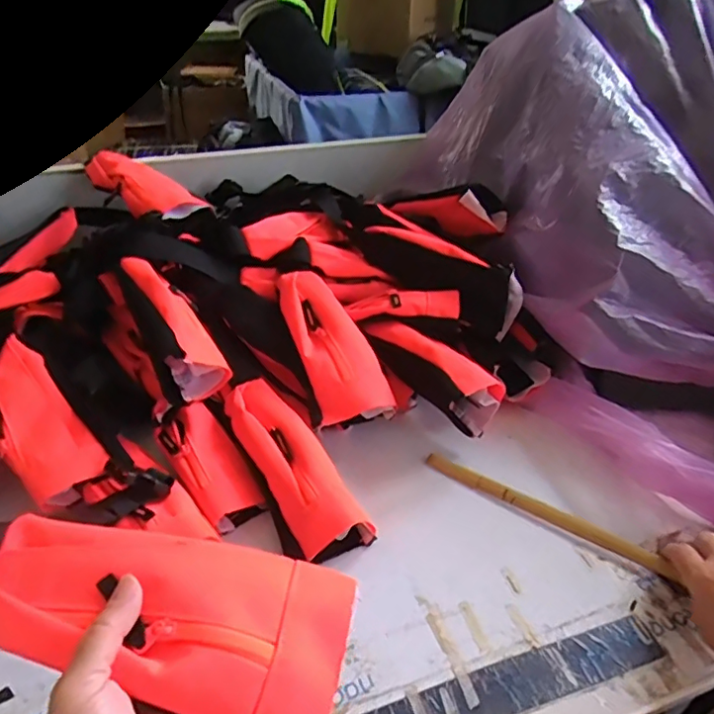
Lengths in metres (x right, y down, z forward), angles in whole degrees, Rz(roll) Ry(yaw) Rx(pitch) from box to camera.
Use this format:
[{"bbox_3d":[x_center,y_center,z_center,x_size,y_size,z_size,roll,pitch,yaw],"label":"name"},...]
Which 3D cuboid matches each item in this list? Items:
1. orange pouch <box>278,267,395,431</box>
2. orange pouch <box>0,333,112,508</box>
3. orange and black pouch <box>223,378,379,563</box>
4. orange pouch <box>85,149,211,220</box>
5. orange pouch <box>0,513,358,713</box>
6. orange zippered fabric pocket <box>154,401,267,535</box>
[{"bbox_3d":[-0.035,-0.021,0.665,0.086,0.034,0.217,-17,61,-22],"label":"orange pouch"},{"bbox_3d":[-0.341,0.063,0.585,0.081,0.036,0.215,-26,61,-31],"label":"orange pouch"},{"bbox_3d":[-0.075,0.116,0.592,0.077,0.076,0.224,-21,43,-26],"label":"orange and black pouch"},{"bbox_3d":[-0.313,-0.255,0.809,0.214,0.047,0.101,29,45,32],"label":"orange pouch"},{"bbox_3d":[-0.123,0.147,0.333,0.237,0.041,0.101,15,39,7],"label":"orange pouch"},{"bbox_3d":[-0.160,0.116,0.610,0.079,0.048,0.158,-24,44,-29],"label":"orange zippered fabric pocket"}]

